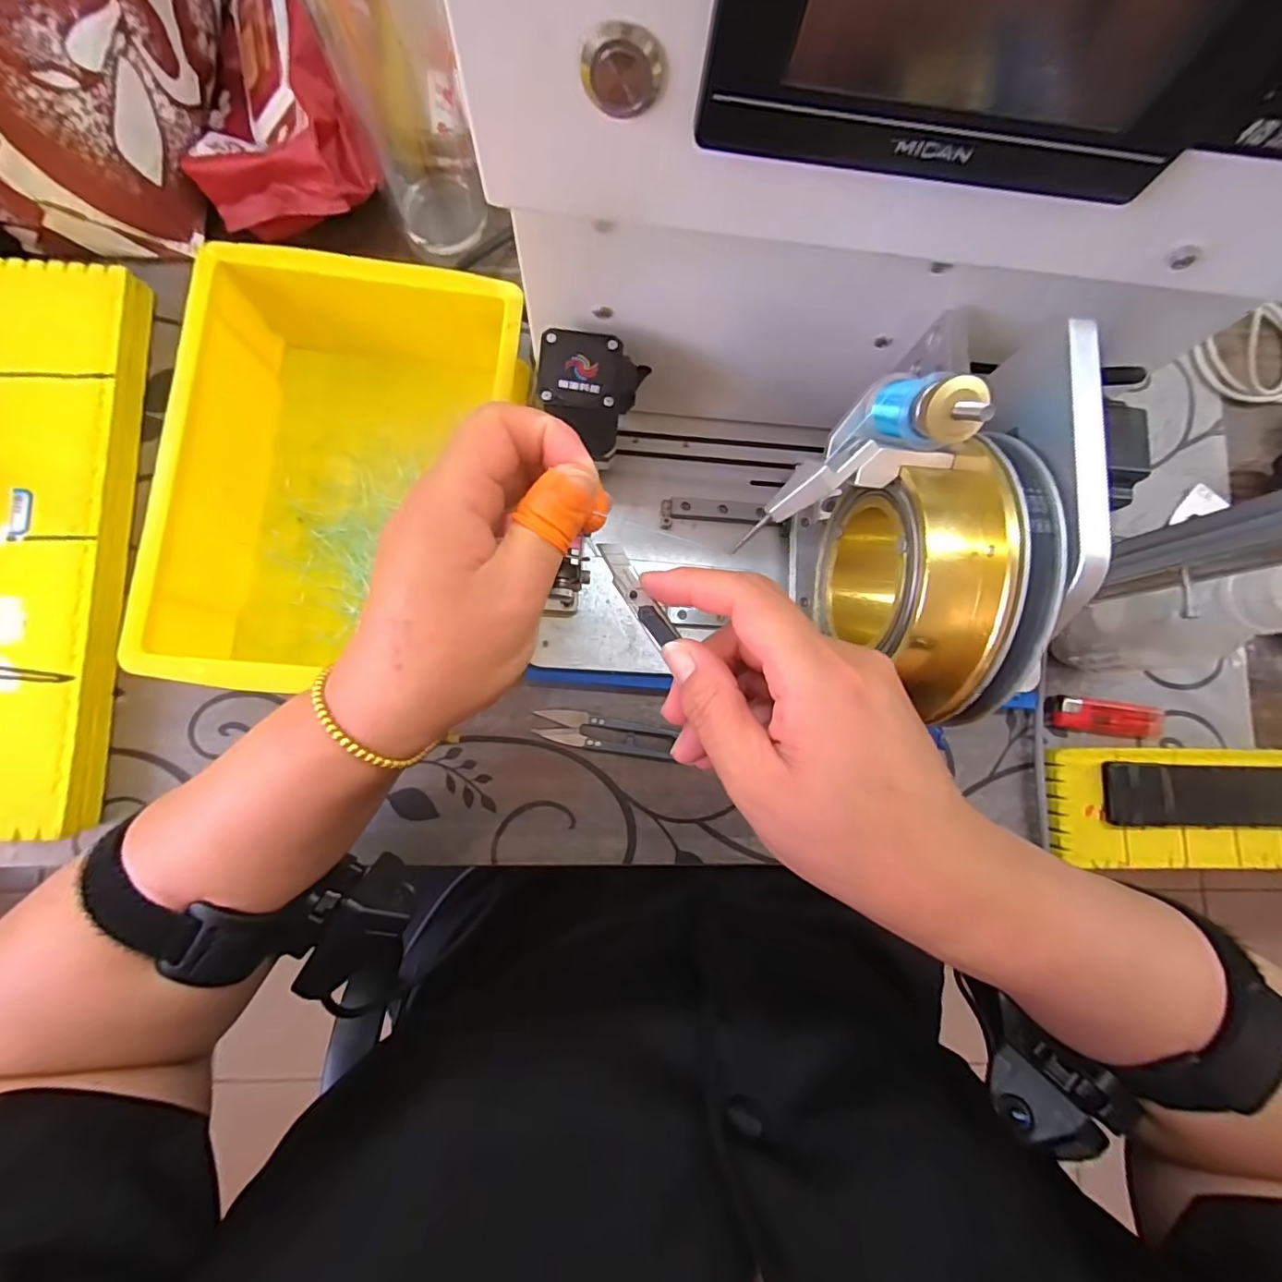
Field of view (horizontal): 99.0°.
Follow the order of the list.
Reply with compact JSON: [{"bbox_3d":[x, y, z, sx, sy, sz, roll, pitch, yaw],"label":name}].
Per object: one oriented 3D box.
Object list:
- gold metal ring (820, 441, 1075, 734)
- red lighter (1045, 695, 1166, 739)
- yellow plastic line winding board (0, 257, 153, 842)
[{"bbox_3d":[0.116,-0.019,0.223,0.045,0.093,0.104,0,83,-4],"label":"gold metal ring"},{"bbox_3d":[0.329,0.054,0.382,0.082,0.012,0.023,8,83,-4],"label":"red lighter"},{"bbox_3d":[-0.358,-0.061,0.329,0.092,0.022,0.341,-1,84,-5],"label":"yellow plastic line winding board"}]

